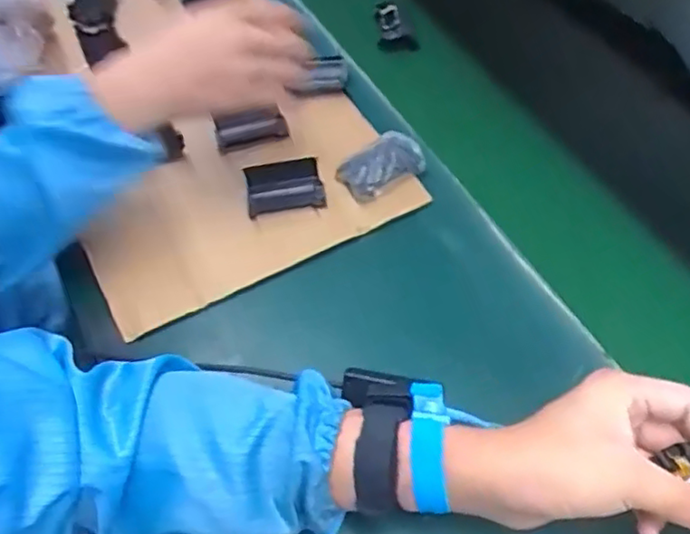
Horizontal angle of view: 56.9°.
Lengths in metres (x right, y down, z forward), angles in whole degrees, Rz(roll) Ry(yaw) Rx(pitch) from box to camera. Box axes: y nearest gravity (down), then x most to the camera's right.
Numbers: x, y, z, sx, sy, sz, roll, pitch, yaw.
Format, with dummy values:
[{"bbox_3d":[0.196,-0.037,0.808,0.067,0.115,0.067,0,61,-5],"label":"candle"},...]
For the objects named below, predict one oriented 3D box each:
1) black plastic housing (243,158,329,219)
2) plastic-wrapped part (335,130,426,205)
[{"bbox_3d":[-0.055,-0.073,0.583,0.069,0.022,0.041,-8,56,-7],"label":"black plastic housing"},{"bbox_3d":[0.035,-0.092,0.593,0.080,0.026,0.046,-36,63,-23],"label":"plastic-wrapped part"}]

